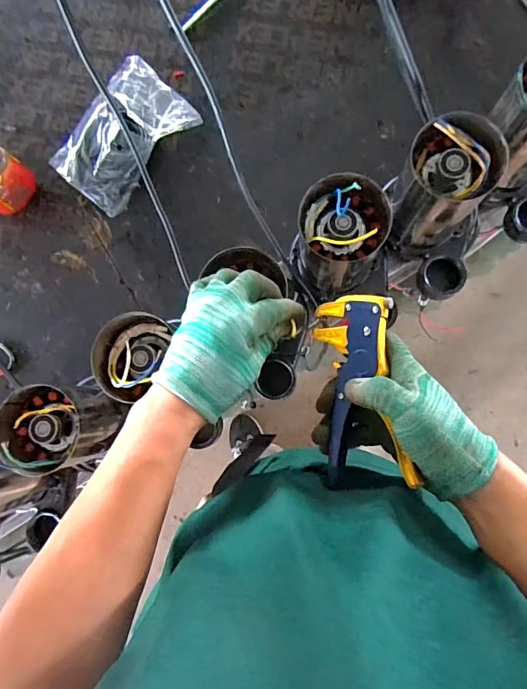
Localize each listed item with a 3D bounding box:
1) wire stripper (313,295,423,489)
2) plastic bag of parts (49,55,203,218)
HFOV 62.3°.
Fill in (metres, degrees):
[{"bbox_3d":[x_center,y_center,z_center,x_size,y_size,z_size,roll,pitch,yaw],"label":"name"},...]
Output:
[{"bbox_3d":[0.085,0.039,0.395,0.066,0.024,0.162,-10,80,33],"label":"wire stripper"},{"bbox_3d":[-0.207,-0.304,0.637,0.132,0.042,0.202,41,91,7],"label":"plastic bag of parts"}]

